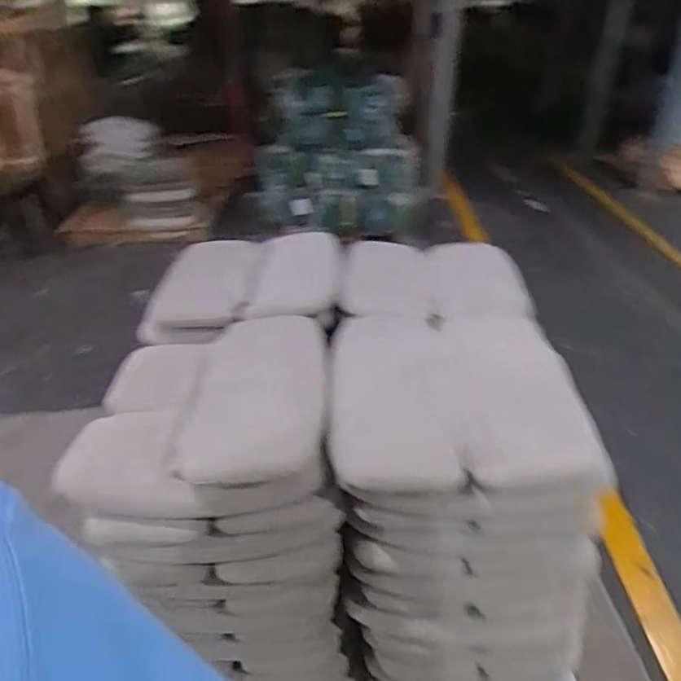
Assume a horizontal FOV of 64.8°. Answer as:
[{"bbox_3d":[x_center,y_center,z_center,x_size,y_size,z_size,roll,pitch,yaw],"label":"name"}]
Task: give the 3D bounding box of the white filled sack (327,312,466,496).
[{"bbox_3d":[0.086,0.078,0.956,0.217,0.077,0.431,0,31,0],"label":"white filled sack"}]

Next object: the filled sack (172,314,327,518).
[{"bbox_3d":[-0.150,0.108,0.972,0.241,0.107,0.412,-1,31,-3],"label":"filled sack"}]

